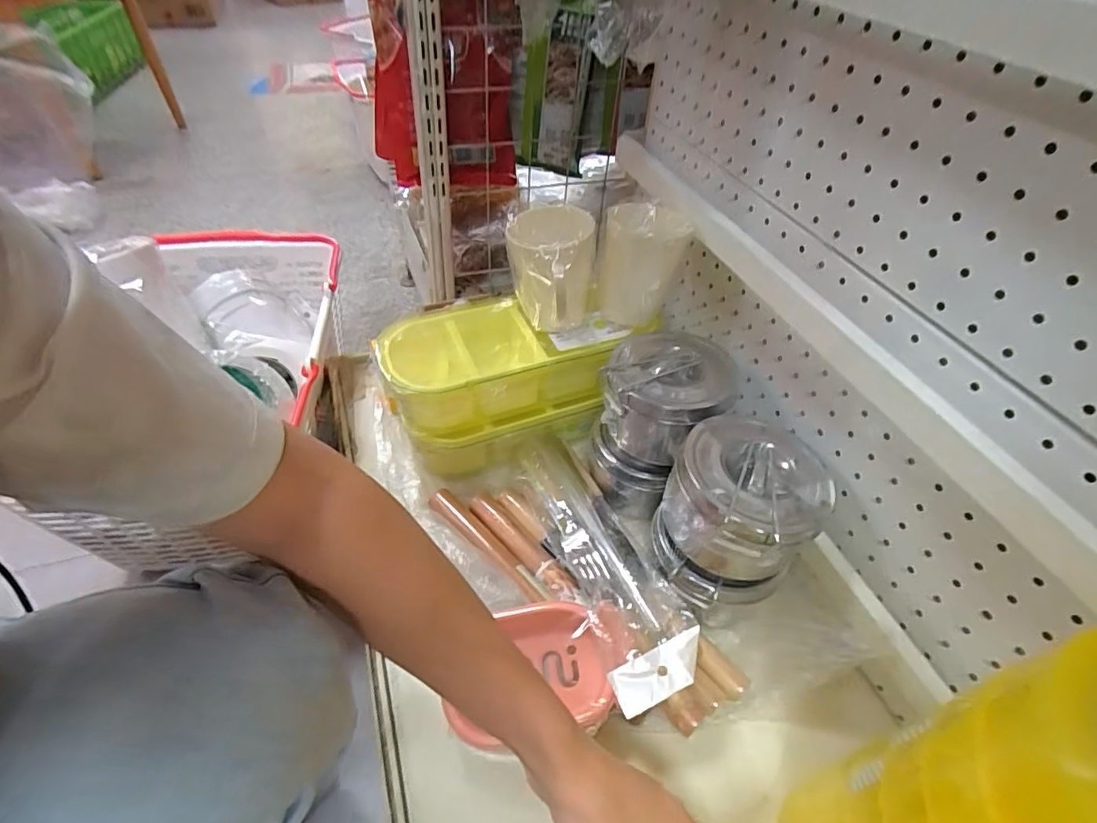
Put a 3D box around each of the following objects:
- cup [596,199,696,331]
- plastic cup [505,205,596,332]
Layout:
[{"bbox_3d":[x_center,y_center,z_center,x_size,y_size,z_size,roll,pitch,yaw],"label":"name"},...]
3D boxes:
[{"bbox_3d":[0.097,-0.153,0.566,0.077,0.104,0.071,2,46,-2],"label":"cup"},{"bbox_3d":[0.000,-0.132,0.546,0.081,0.120,0.082,2,46,-2],"label":"plastic cup"}]

